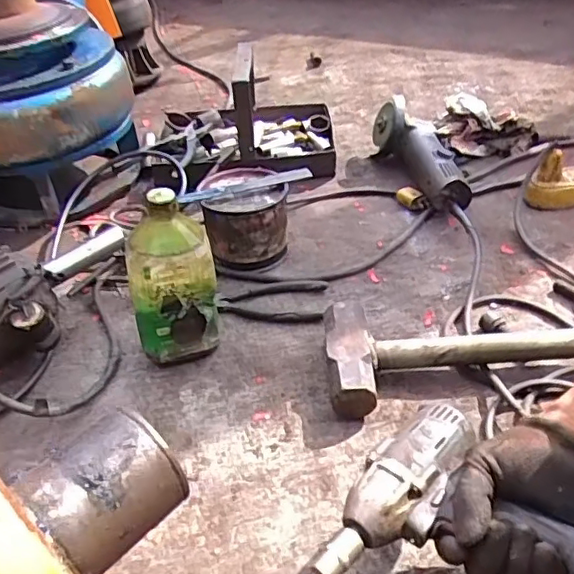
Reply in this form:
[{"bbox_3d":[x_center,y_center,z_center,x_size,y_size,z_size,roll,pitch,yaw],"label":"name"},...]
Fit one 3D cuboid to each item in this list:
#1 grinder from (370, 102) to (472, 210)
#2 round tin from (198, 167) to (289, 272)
[{"bbox_3d":[0.215,-0.207,0.978,0.090,0.095,0.250,-12,38,-4],"label":"grinder"},{"bbox_3d":[-0.057,-0.096,0.862,0.117,0.105,0.127,-7,39,-1],"label":"round tin"}]

